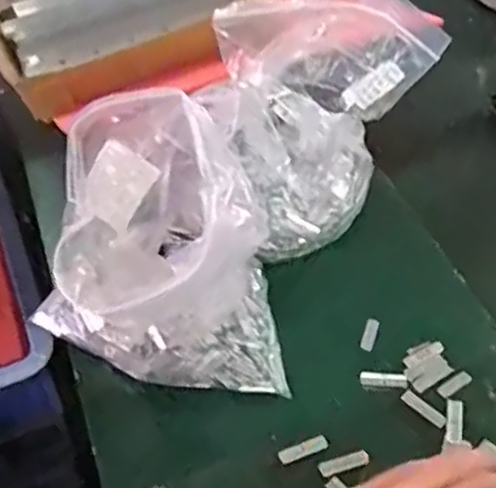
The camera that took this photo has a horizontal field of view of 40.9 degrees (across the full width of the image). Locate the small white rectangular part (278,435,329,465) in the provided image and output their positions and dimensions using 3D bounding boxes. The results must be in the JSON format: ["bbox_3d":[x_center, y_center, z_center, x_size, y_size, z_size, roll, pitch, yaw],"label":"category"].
[{"bbox_3d":[0.035,0.130,0.420,0.032,0.006,0.008,-18,53,-14],"label":"small white rectangular part"}]

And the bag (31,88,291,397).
[{"bbox_3d":[-0.054,0.011,0.418,0.131,0.156,0.165,-33,57,-23],"label":"bag"}]

